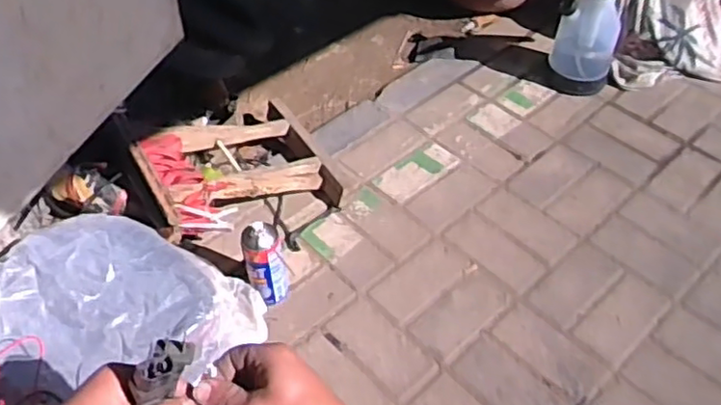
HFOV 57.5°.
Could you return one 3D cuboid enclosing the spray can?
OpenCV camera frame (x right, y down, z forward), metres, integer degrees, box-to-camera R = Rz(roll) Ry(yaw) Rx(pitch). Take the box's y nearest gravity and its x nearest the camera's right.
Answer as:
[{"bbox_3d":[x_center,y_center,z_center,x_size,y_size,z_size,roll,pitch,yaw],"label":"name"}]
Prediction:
[{"bbox_3d":[-0.160,0.109,1.119,0.065,0.172,0.058,-10,49,-9],"label":"spray can"}]

